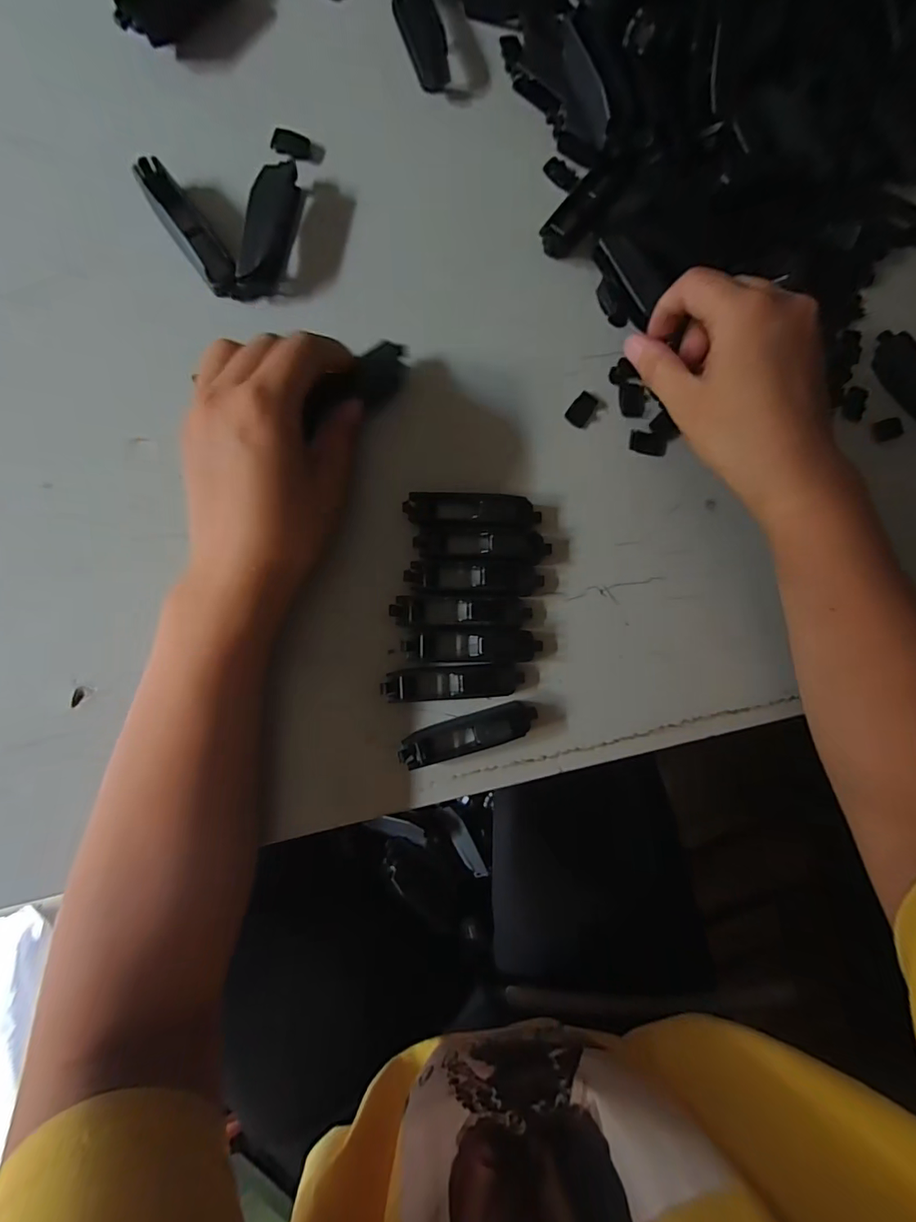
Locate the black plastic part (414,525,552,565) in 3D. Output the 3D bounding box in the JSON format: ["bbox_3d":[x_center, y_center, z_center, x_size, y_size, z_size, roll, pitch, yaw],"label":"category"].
[{"bbox_3d":[0.014,-0.036,0.274,0.074,0.013,0.019,2,86,-7],"label":"black plastic part"}]

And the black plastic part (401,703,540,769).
[{"bbox_3d":[0.006,0.065,0.263,0.073,0.019,0.017,-15,88,-8],"label":"black plastic part"}]

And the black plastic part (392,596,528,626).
[{"bbox_3d":[0.003,0.000,0.267,0.075,0.017,0.016,0,86,-7],"label":"black plastic part"}]

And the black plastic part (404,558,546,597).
[{"bbox_3d":[0.010,-0.018,0.270,0.075,0.019,0.021,1,86,-7],"label":"black plastic part"}]

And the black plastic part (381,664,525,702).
[{"bbox_3d":[-0.002,0.039,0.266,0.074,0.014,0.018,-2,87,-8],"label":"black plastic part"}]

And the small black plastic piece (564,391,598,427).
[{"bbox_3d":[0.073,-0.119,0.292,0.013,0.004,0.021,35,83,-4],"label":"small black plastic piece"}]

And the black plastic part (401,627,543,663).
[{"bbox_3d":[0.009,0.018,0.269,0.074,0.013,0.019,1,86,-7],"label":"black plastic part"}]

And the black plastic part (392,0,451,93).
[{"bbox_3d":[-0.024,-0.341,0.288,0.020,0.017,0.065,-27,90,-8],"label":"black plastic part"}]

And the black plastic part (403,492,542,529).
[{"bbox_3d":[0.009,-0.054,0.275,0.073,0.014,0.019,1,86,-7],"label":"black plastic part"}]

